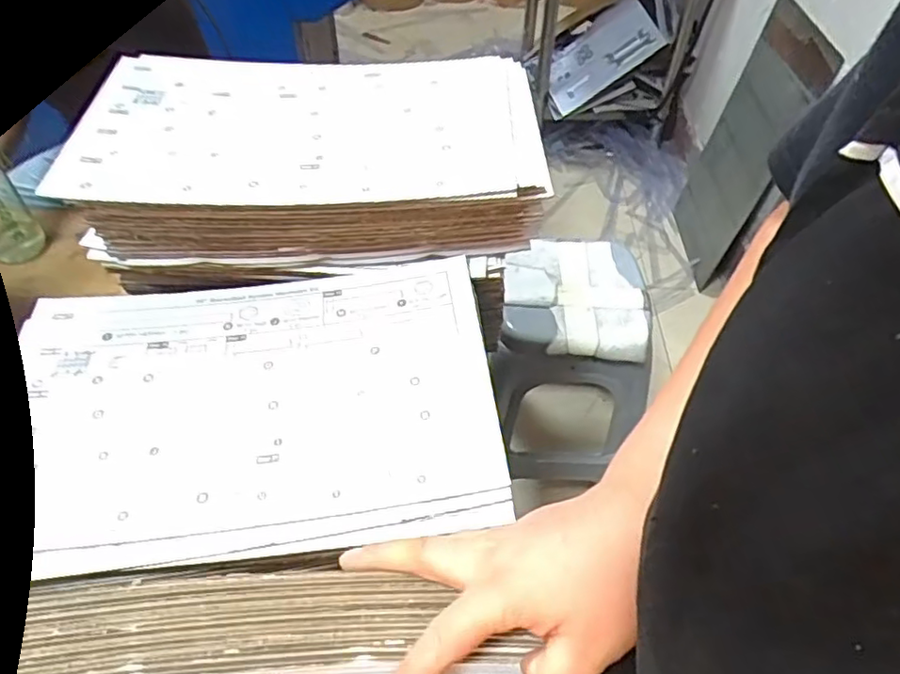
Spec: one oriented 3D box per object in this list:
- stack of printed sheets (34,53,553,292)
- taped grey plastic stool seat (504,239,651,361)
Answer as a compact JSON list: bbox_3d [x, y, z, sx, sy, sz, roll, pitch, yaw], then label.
[{"bbox_3d":[-0.129,-0.180,0.639,0.418,0.108,0.252,-3,48,-3],"label":"stack of printed sheets"},{"bbox_3d":[0.230,-0.080,1.164,0.258,0.060,0.260,2,48,1],"label":"taped grey plastic stool seat"}]

